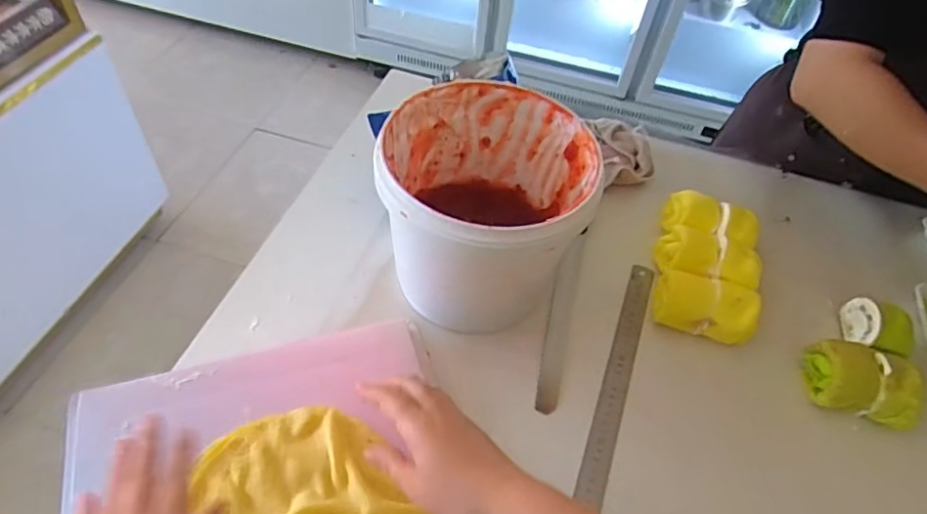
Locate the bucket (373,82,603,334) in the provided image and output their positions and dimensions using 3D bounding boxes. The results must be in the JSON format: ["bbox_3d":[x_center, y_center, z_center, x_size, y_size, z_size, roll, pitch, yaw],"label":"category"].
[{"bbox_3d":[0.016,-0.039,0.591,0.192,0.187,0.198,3,51,-4],"label":"bucket"}]

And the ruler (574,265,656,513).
[{"bbox_3d":[0.121,0.200,0.529,0.029,0.005,0.519,20,52,10],"label":"ruler"}]

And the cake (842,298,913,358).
[{"bbox_3d":[0.446,0.081,0.622,0.062,0.043,0.060,20,52,9],"label":"cake"}]

